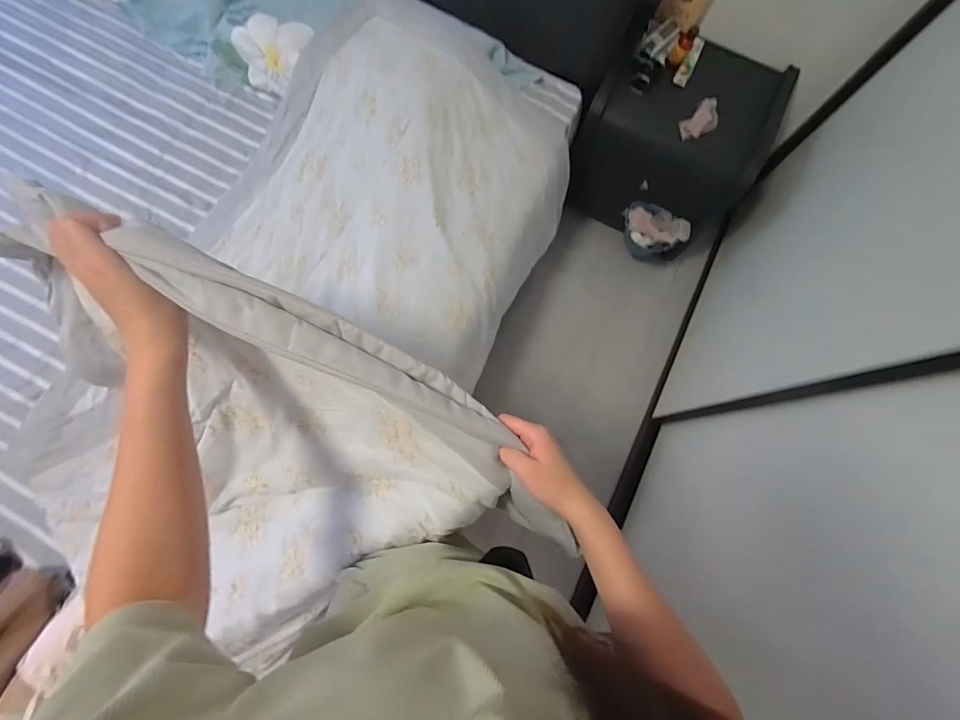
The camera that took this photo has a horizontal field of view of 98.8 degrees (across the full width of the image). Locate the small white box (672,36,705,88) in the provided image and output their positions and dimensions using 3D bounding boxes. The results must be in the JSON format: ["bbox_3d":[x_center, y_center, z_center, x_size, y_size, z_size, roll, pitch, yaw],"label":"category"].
[{"bbox_3d":[0.568,-0.809,1.114,0.034,0.017,0.118,26,110,6],"label":"small white box"}]

